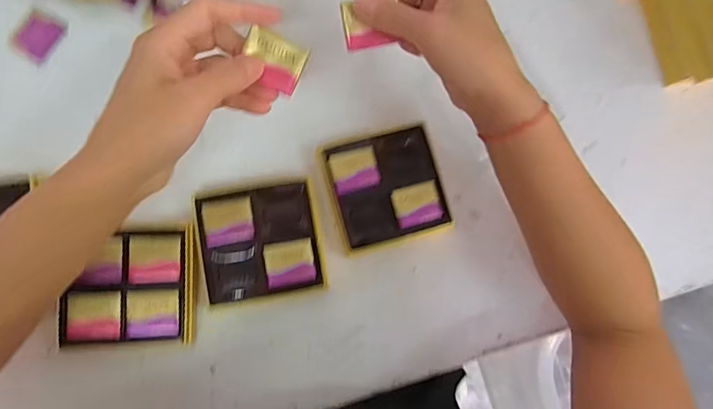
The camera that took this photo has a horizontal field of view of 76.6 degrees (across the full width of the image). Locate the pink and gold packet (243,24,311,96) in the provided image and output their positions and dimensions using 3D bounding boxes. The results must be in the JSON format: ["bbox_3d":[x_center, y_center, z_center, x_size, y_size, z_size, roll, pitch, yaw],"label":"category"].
[{"bbox_3d":[-0.052,-0.090,0.285,0.037,0.006,0.031,22,108,-6],"label":"pink and gold packet"}]

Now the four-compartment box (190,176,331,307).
[{"bbox_3d":[-0.078,0.030,0.374,0.094,0.017,0.092,-10,85,-7],"label":"four-compartment box"}]

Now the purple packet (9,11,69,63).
[{"bbox_3d":[-0.273,-0.144,0.387,0.029,0.004,0.040,35,82,-2],"label":"purple packet"}]

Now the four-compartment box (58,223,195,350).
[{"bbox_3d":[-0.177,0.065,0.358,0.094,0.021,0.096,1,84,-6],"label":"four-compartment box"}]

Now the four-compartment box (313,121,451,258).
[{"bbox_3d":[0.026,-0.014,0.387,0.095,0.017,0.095,-16,86,-8],"label":"four-compartment box"}]

